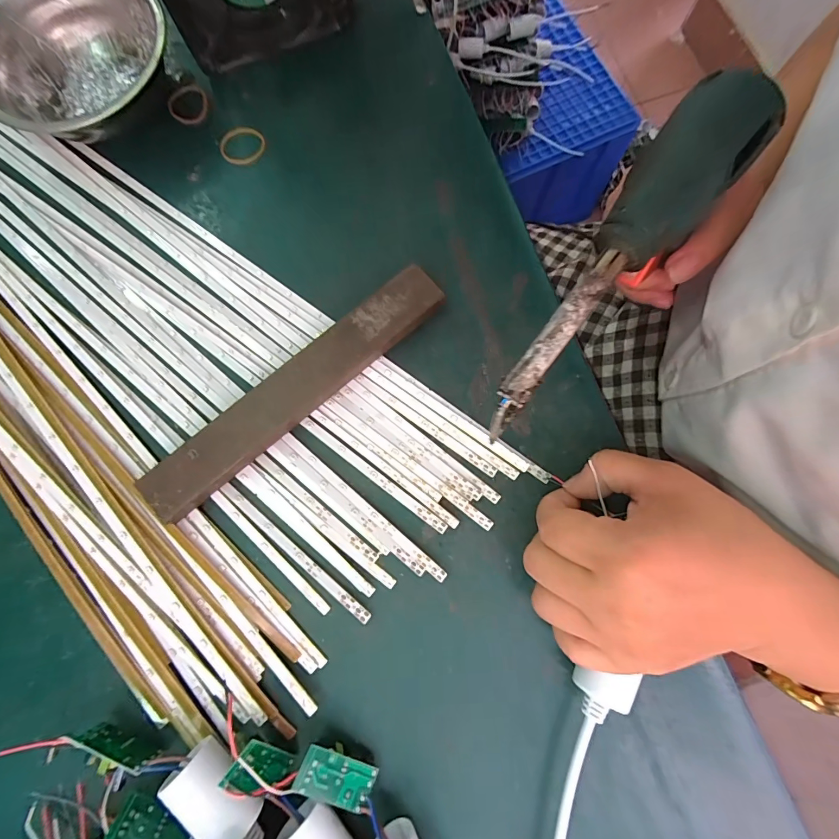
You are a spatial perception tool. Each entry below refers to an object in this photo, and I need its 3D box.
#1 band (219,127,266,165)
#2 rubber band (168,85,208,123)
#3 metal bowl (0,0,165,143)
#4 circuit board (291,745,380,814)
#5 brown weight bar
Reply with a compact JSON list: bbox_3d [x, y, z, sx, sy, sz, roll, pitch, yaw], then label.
[{"bbox_3d":[-0.126,-0.195,0.284,0.031,0.006,0.026,-23,80,-5],"label":"band"},{"bbox_3d":[-0.168,-0.231,0.291,0.029,0.006,0.028,0,79,0],"label":"rubber band"},{"bbox_3d":[-0.225,-0.236,0.271,0.119,0.040,0.123,0,79,0],"label":"metal bowl"},{"bbox_3d":[-0.043,0.181,0.203,0.038,0.012,0.021,26,72,-11],"label":"circuit board"},{"bbox_3d":[-0.071,-0.019,0.240,0.203,0.019,0.033,-40,82,-7],"label":"brown weight bar"}]

